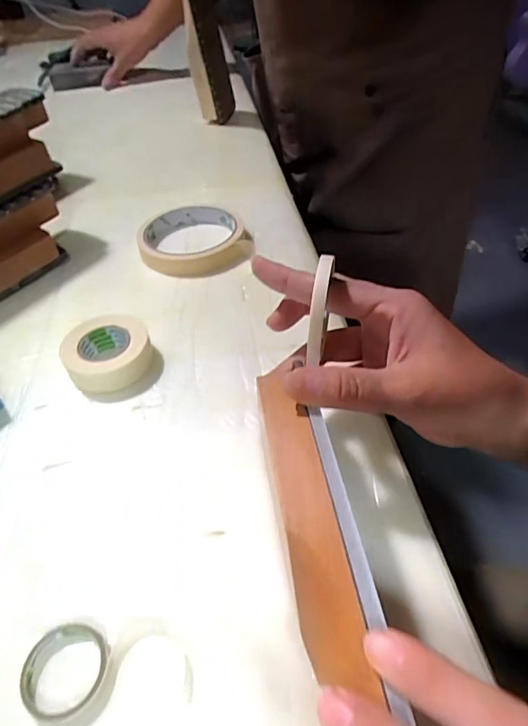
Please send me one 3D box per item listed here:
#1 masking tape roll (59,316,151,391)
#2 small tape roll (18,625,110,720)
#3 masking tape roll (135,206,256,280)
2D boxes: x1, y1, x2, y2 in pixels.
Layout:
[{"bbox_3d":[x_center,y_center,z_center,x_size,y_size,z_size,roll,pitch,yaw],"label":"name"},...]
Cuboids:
[{"bbox_3d":[-0.104,-0.008,0.323,0.054,0.023,0.052,-3,45,3],"label":"masking tape roll"},{"bbox_3d":[-0.082,0.127,0.202,0.034,0.007,0.033,-3,45,3],"label":"small tape roll"},{"bbox_3d":[-0.059,-0.109,0.424,0.093,0.018,0.093,-3,45,3],"label":"masking tape roll"}]

